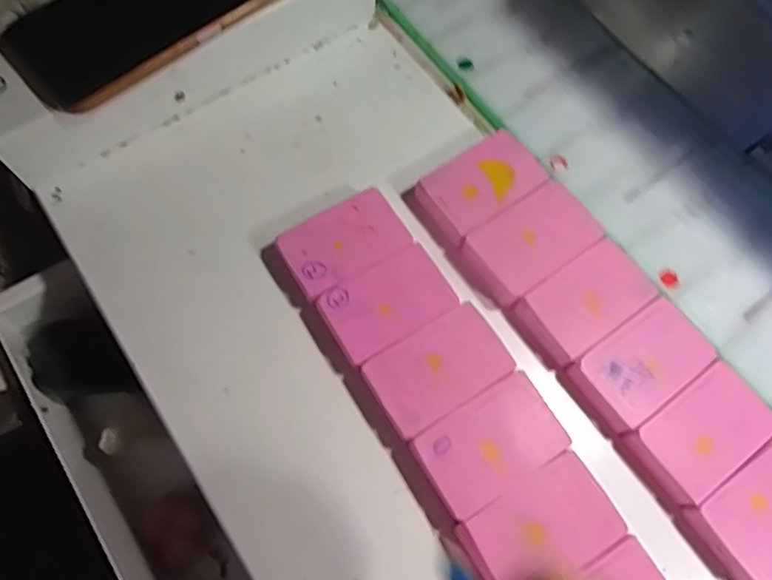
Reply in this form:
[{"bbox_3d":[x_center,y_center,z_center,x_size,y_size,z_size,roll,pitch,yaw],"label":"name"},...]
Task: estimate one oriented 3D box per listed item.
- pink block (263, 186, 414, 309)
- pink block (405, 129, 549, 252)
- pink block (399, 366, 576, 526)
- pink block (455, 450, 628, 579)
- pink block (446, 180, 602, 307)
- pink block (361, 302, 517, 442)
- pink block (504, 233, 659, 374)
[{"bbox_3d":[-0.027,-0.024,0.320,0.074,0.019,0.046,-29,71,-15],"label":"pink block"},{"bbox_3d":[0.055,-0.061,0.336,0.076,0.018,0.045,-35,73,-16],"label":"pink block"},{"bbox_3d":[0.051,0.078,0.282,0.072,0.020,0.044,-29,71,-15],"label":"pink block"},{"bbox_3d":[0.073,0.115,0.268,0.069,0.019,0.044,-29,71,-14],"label":"pink block"},{"bbox_3d":[0.082,-0.027,0.323,0.075,0.015,0.046,-30,71,-15],"label":"pink block"},{"bbox_3d":[0.027,0.043,0.295,0.070,0.018,0.044,-30,71,-15],"label":"pink block"},{"bbox_3d":[0.110,0.007,0.311,0.071,0.015,0.042,-32,72,-16],"label":"pink block"}]

